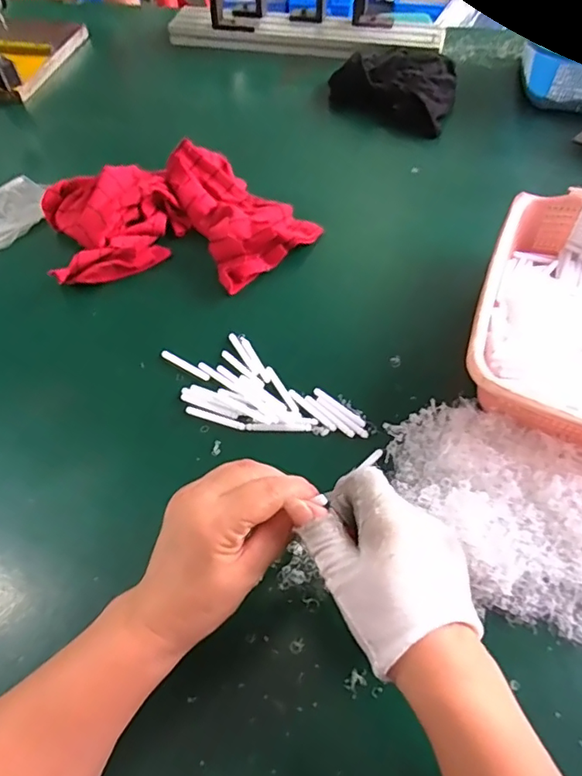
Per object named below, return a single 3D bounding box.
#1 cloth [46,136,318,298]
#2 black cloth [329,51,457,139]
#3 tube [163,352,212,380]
[{"bbox_3d":[-0.128,-0.195,0.619,0.303,0.052,0.210,-15,56,-9],"label":"cloth"},{"bbox_3d":[0.160,-0.466,0.813,0.200,0.053,0.151,26,59,19],"label":"black cloth"},{"bbox_3d":[-0.105,-0.023,0.524,0.059,0.004,0.009,28,60,20],"label":"tube"}]

